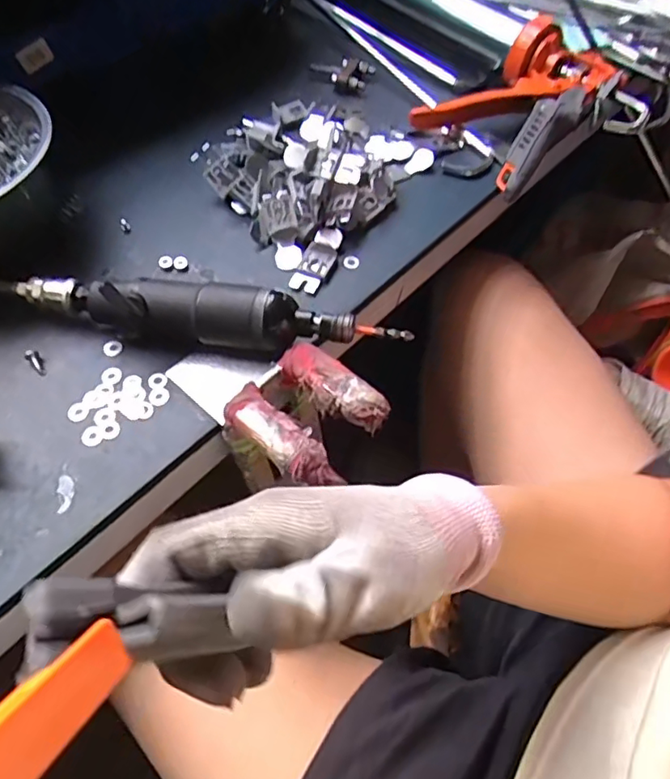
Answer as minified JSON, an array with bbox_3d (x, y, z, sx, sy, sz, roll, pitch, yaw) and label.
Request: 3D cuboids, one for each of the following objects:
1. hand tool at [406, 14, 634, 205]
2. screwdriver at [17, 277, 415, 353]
[{"bbox_3d":[0.179,-0.261,0.495,0.190,0.057,0.130,-34,62,-20],"label":"hand tool"},{"bbox_3d":[-0.085,-0.047,0.365,0.254,0.045,0.035,6,57,5],"label":"screwdriver"}]

